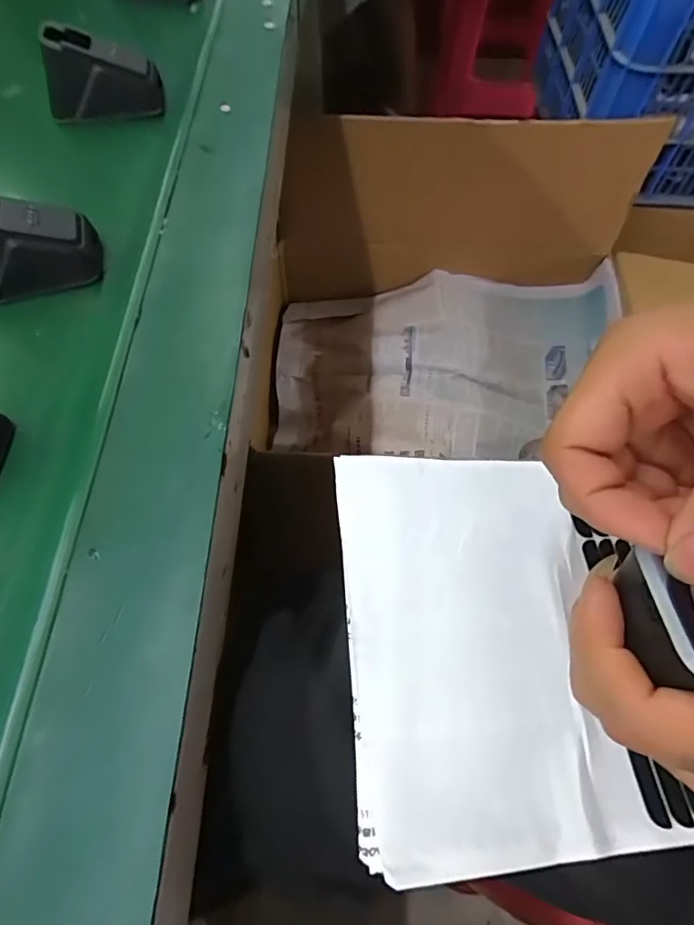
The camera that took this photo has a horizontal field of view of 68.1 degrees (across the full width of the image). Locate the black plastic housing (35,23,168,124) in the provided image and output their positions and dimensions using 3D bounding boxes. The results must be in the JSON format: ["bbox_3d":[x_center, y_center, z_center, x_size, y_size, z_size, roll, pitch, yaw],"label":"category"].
[{"bbox_3d":[-0.155,-0.245,0.323,0.066,0.038,0.030,-6,64,-4],"label":"black plastic housing"}]

